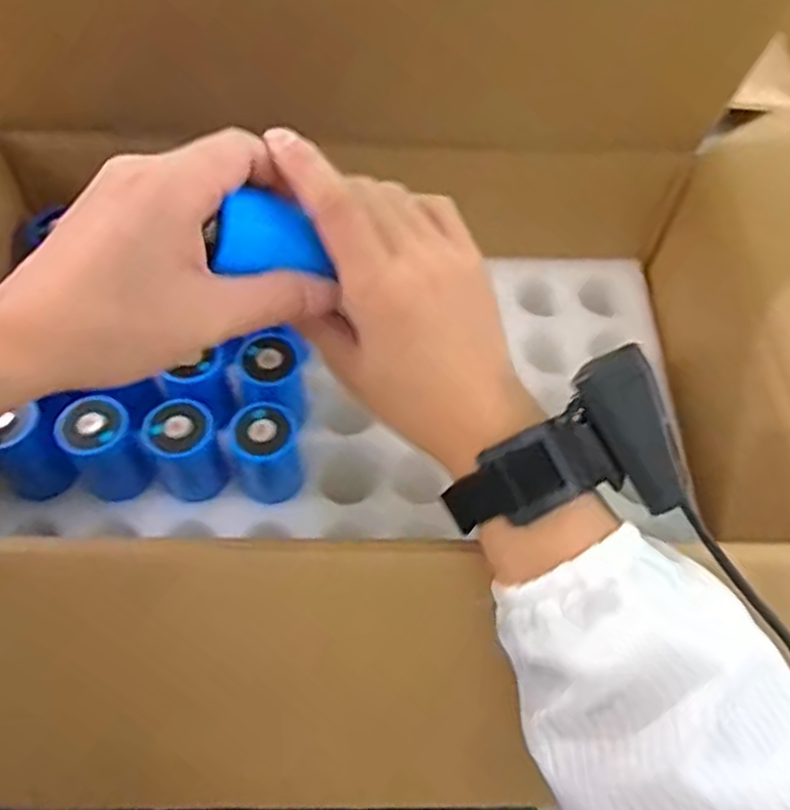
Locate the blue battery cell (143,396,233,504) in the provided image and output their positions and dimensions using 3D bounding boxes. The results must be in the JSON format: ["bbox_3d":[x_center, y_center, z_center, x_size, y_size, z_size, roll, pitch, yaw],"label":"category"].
[{"bbox_3d":[-0.128,0.028,0.468,0.038,0.065,0.044,-27,64,-18],"label":"blue battery cell"}]

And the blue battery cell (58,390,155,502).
[{"bbox_3d":[-0.176,0.028,0.466,0.039,0.070,0.041,1,59,-2],"label":"blue battery cell"}]

